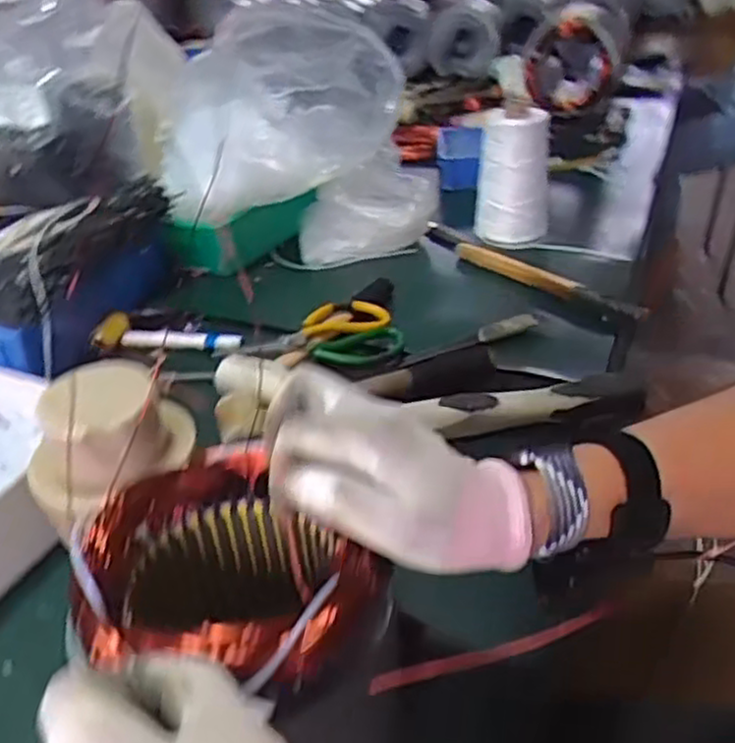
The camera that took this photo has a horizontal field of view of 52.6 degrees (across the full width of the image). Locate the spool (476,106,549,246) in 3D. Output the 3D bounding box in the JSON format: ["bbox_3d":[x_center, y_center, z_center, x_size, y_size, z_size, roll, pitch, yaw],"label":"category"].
[{"bbox_3d":[0.187,-0.248,0.940,0.091,0.158,0.091,3,36,10],"label":"spool"}]

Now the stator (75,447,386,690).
[{"bbox_3d":[-0.069,0.110,0.362,0.122,0.071,0.139,-32,43,-33],"label":"stator"}]

